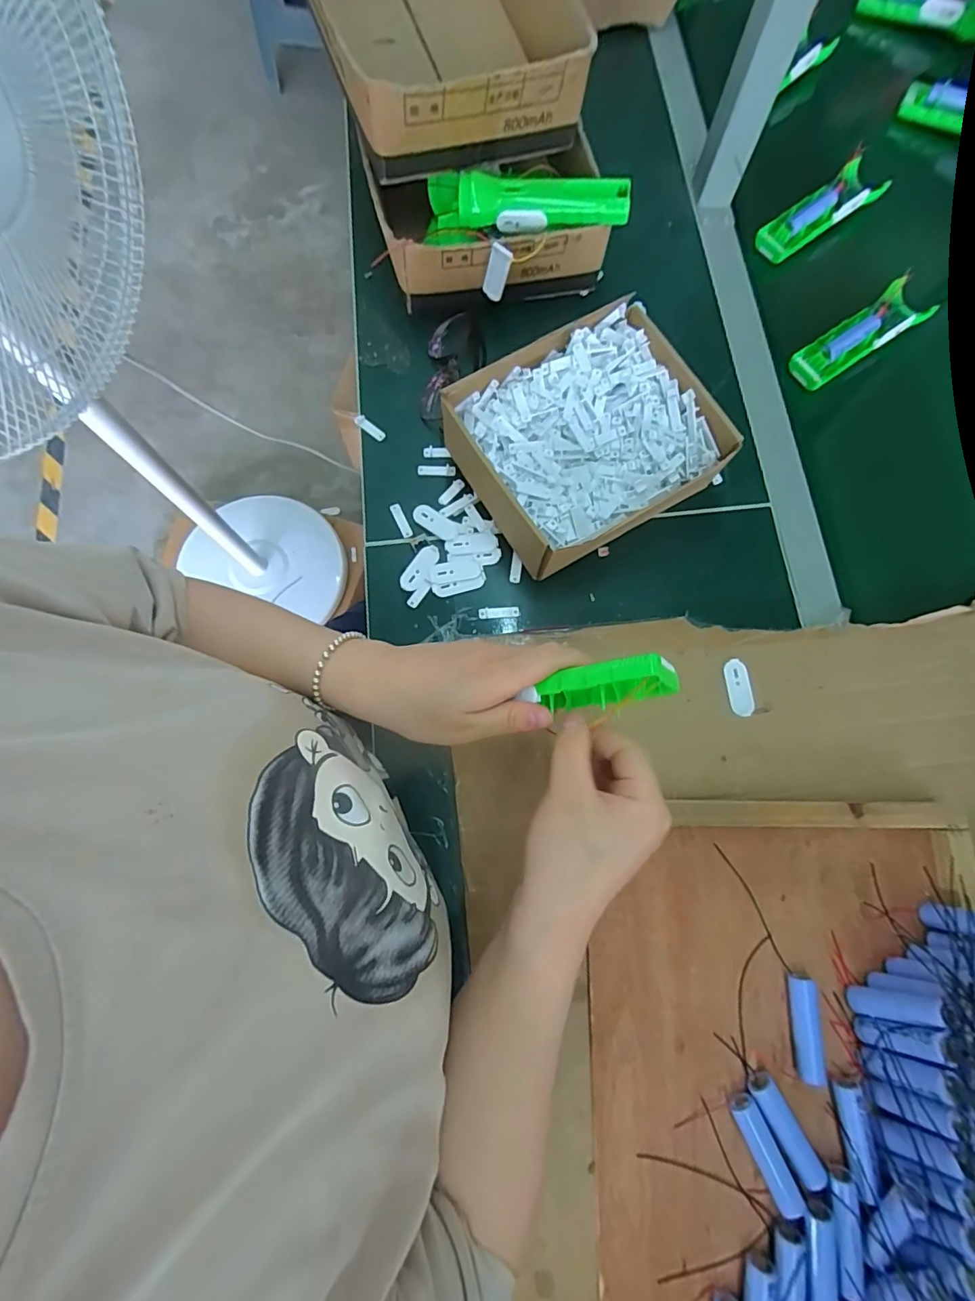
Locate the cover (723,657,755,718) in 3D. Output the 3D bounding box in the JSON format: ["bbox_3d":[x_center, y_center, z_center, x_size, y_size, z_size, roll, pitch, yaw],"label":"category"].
[{"bbox_3d":[0.222,0.033,0.455,0.020,0.004,0.049,-10,76,-4],"label":"cover"}]

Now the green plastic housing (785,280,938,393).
[{"bbox_3d":[0.389,-0.329,0.538,0.155,0.030,0.048,-34,79,-9],"label":"green plastic housing"}]

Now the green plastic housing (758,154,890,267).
[{"bbox_3d":[0.373,-0.491,0.576,0.150,0.028,0.046,-37,79,-9],"label":"green plastic housing"}]

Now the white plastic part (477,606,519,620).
[{"bbox_3d":[0.011,-0.035,0.483,0.038,0.004,0.011,-5,76,-2],"label":"white plastic part"}]

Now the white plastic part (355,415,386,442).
[{"bbox_3d":[-0.120,-0.228,0.528,0.036,0.007,0.011,40,78,8],"label":"white plastic part"}]

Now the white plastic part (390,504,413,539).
[{"bbox_3d":[-0.084,-0.126,0.505,0.010,0.005,0.037,-26,78,-7],"label":"white plastic part"}]

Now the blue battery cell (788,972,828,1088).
[{"bbox_3d":[0.233,0.277,0.380,0.018,0.019,0.068,2,76,-1],"label":"blue battery cell"}]

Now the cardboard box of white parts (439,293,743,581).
[{"bbox_3d":[0.092,-0.191,0.484,0.216,0.076,0.187,-30,78,-8],"label":"cardboard box of white parts"}]

